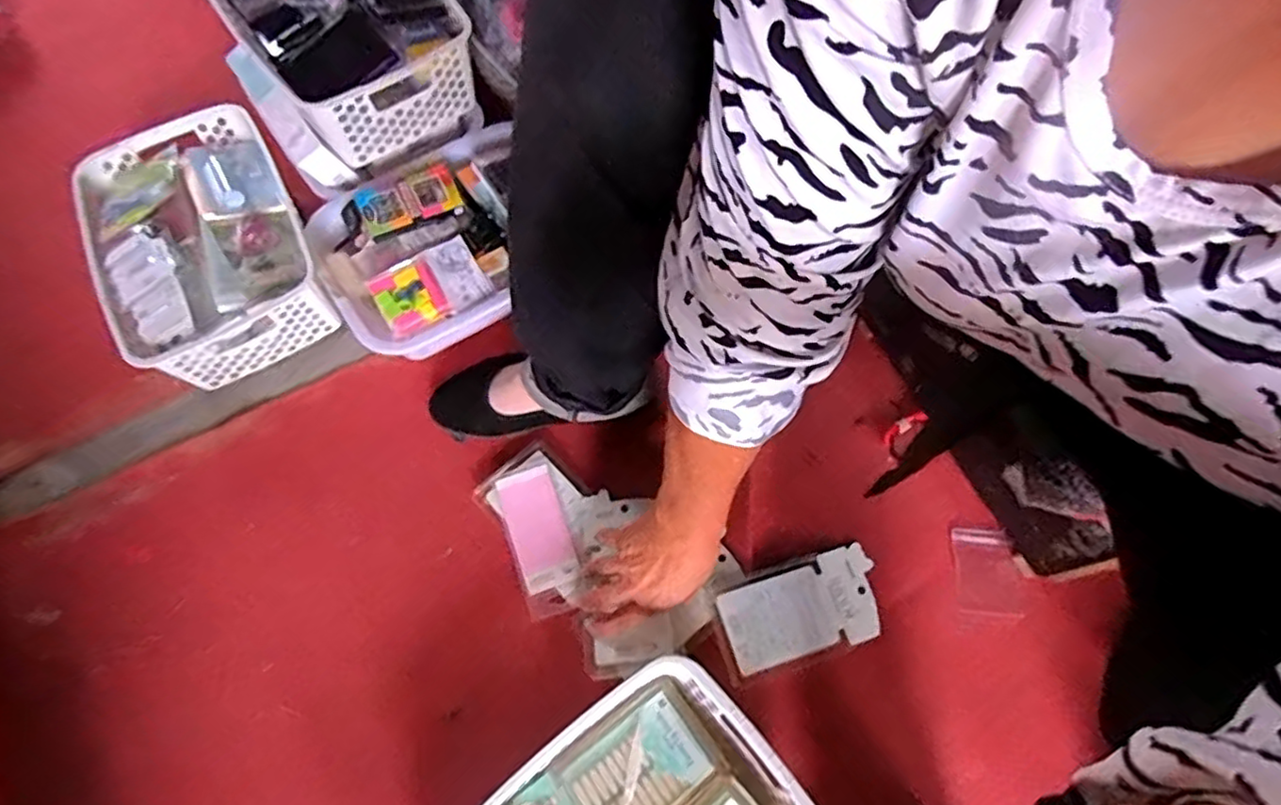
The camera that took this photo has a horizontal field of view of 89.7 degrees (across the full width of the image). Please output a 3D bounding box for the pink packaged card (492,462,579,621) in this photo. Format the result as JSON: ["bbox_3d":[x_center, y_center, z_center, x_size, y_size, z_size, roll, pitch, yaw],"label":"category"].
[{"bbox_3d":[-0.097,0.131,0.617,0.057,0.006,0.139,-17,68,-12],"label":"pink packaged card"}]

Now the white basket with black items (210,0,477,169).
[{"bbox_3d":[-0.318,-0.401,0.703,0.192,0.123,0.282,-35,70,-15],"label":"white basket with black items"}]

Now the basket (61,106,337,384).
[{"bbox_3d":[-0.462,-0.161,0.701,0.200,0.109,0.284,-29,69,-13],"label":"basket"}]

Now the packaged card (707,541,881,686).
[{"bbox_3d":[0.145,0.194,0.594,0.157,0.024,0.085,-16,65,-8],"label":"packaged card"}]

